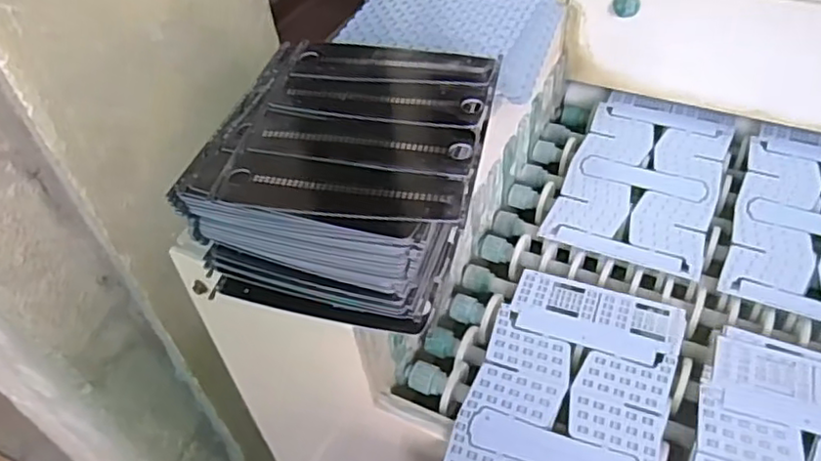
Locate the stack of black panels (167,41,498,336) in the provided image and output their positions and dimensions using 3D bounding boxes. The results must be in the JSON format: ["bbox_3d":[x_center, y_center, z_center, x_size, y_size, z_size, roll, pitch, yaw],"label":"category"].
[{"bbox_3d":[-0.037,-0.039,0.430,0.172,0.086,0.178,8,48,14],"label":"stack of black panels"}]

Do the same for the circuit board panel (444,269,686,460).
[{"bbox_3d":[0.100,0.130,0.434,0.126,0.004,0.243,15,51,18],"label":"circuit board panel"}]

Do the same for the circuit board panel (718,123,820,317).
[{"bbox_3d":[0.349,-0.012,0.551,0.128,0.011,0.223,19,53,19],"label":"circuit board panel"}]

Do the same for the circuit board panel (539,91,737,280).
[{"bbox_3d":[0.219,-0.055,0.604,0.127,0.007,0.224,18,50,19],"label":"circuit board panel"}]

